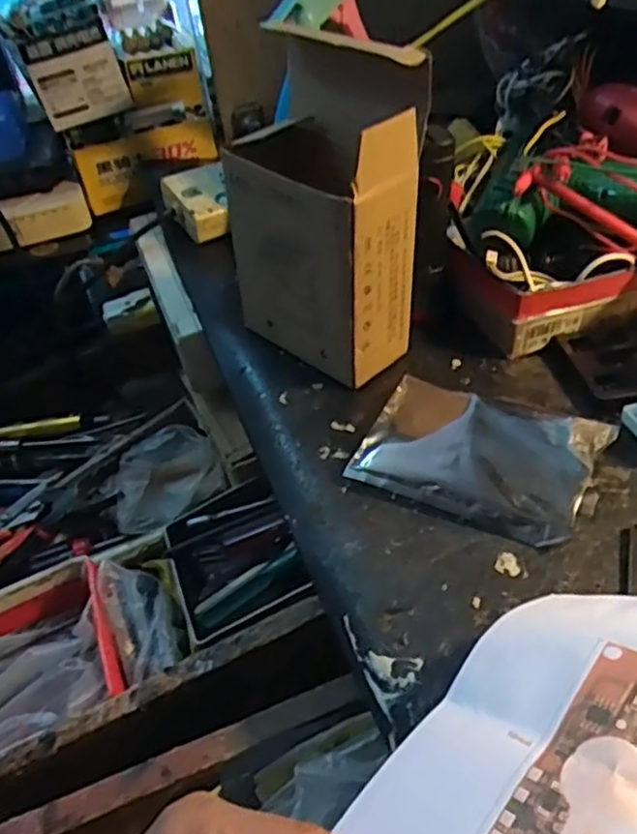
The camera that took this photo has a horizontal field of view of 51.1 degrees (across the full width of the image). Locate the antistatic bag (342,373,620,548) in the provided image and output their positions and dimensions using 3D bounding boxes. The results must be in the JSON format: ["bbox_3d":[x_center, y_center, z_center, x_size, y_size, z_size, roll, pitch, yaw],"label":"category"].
[{"bbox_3d":[0.090,0.021,0.379,0.123,0.015,0.085,17,49,24],"label":"antistatic bag"}]

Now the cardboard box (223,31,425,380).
[{"bbox_3d":[0.002,-0.122,0.416,0.069,0.186,0.108,-37,51,-27],"label":"cardboard box"}]

